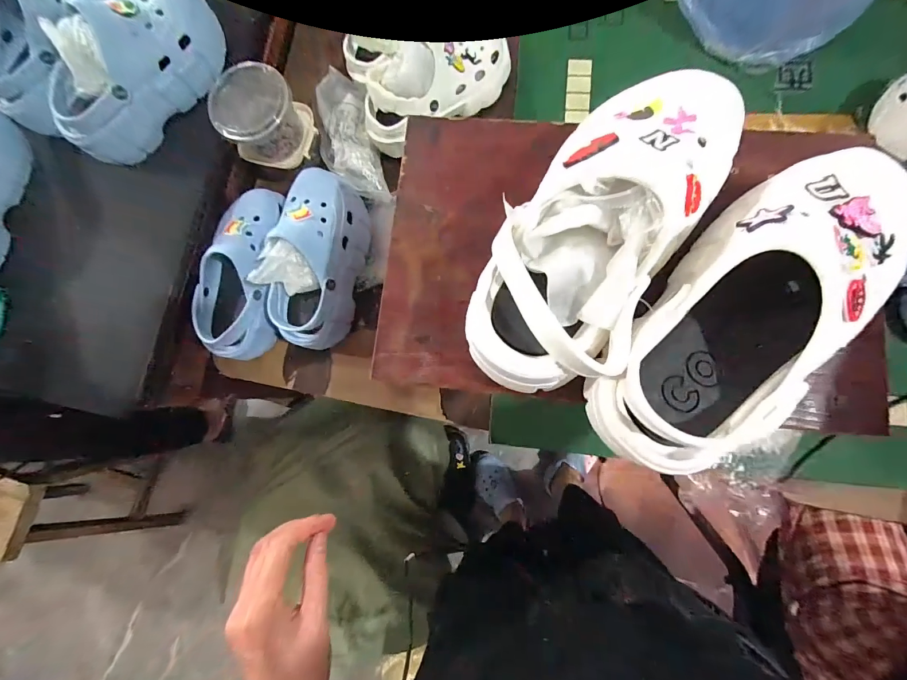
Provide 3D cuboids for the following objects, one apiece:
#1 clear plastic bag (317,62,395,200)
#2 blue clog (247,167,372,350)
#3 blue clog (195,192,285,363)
[{"bbox_3d":[-0.172,-0.342,0.635,0.088,0.062,0.234,-13,81,2],"label":"clear plastic bag"},{"bbox_3d":[-0.193,-0.120,0.555,0.119,0.089,0.254,9,83,5],"label":"blue clog"},{"bbox_3d":[-0.321,-0.101,0.584,0.099,0.084,0.247,2,82,4],"label":"blue clog"}]

